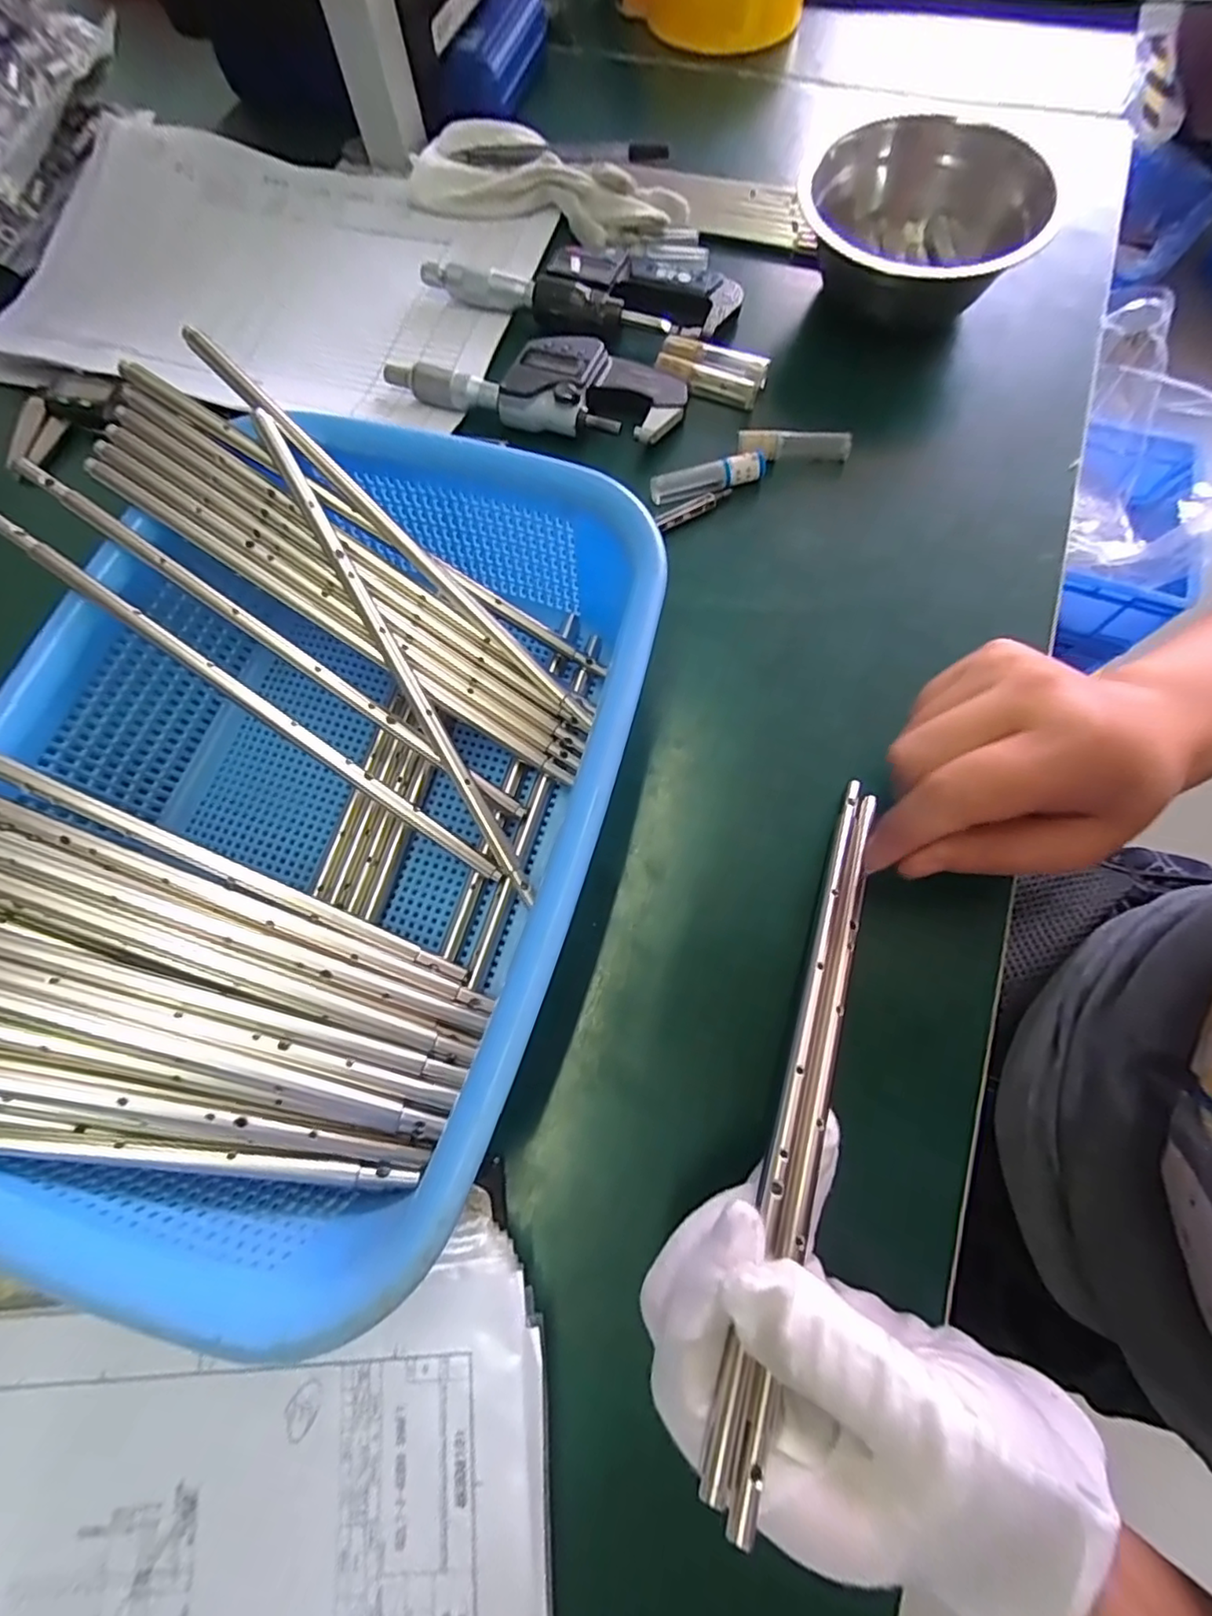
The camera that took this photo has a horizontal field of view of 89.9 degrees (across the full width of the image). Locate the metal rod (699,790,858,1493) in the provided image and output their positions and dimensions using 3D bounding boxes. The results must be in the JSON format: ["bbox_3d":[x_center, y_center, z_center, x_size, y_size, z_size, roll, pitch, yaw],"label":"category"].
[{"bbox_3d":[0.065,0.072,0.195,0.007,0.004,0.217,21,56,8],"label":"metal rod"}]

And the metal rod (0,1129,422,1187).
[{"bbox_3d":[-0.165,0.098,0.178,0.213,0.005,0.009,15,72,-15],"label":"metal rod"}]

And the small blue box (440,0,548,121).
[{"bbox_3d":[-0.072,-0.506,0.404,0.046,0.028,0.112,13,73,6],"label":"small blue box"}]

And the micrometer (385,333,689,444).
[{"bbox_3d":[-0.037,-0.228,0.324,0.157,0.018,0.051,10,73,5],"label":"micrometer"}]

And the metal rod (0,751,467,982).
[{"bbox_3d":[-0.149,0.014,0.213,0.215,0.005,0.008,28,74,-11],"label":"metal rod"}]

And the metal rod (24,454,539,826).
[{"bbox_3d":[-0.121,-0.060,0.233,0.213,0.008,0.008,35,75,-9],"label":"metal rod"}]

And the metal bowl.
[{"bbox_3d":[0.169,-0.316,0.337,0.126,0.052,0.122,-39,75,-10],"label":"metal bowl"}]

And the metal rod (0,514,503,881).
[{"bbox_3d":[-0.129,-0.037,0.229,0.213,0.005,0.009,37,76,-8],"label":"metal rod"}]

